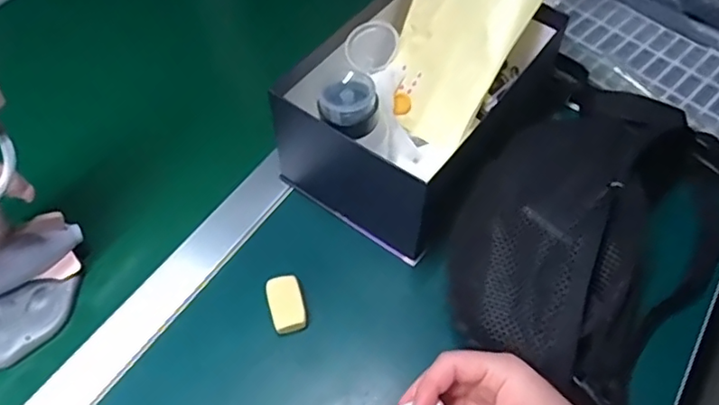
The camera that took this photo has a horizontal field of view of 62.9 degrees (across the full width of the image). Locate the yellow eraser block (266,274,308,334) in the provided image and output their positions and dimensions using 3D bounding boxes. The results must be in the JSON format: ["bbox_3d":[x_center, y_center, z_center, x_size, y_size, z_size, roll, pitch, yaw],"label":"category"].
[{"bbox_3d":[-0.057,0.079,0.460,0.026,0.010,0.045,-15,56,-10],"label":"yellow eraser block"}]

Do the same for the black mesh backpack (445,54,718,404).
[{"bbox_3d":[0.185,0.006,0.463,0.195,0.093,0.290,34,62,22],"label":"black mesh backpack"}]

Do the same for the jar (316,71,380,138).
[{"bbox_3d":[-0.007,-0.073,0.438,0.044,0.033,0.039,-1,55,0],"label":"jar"}]

